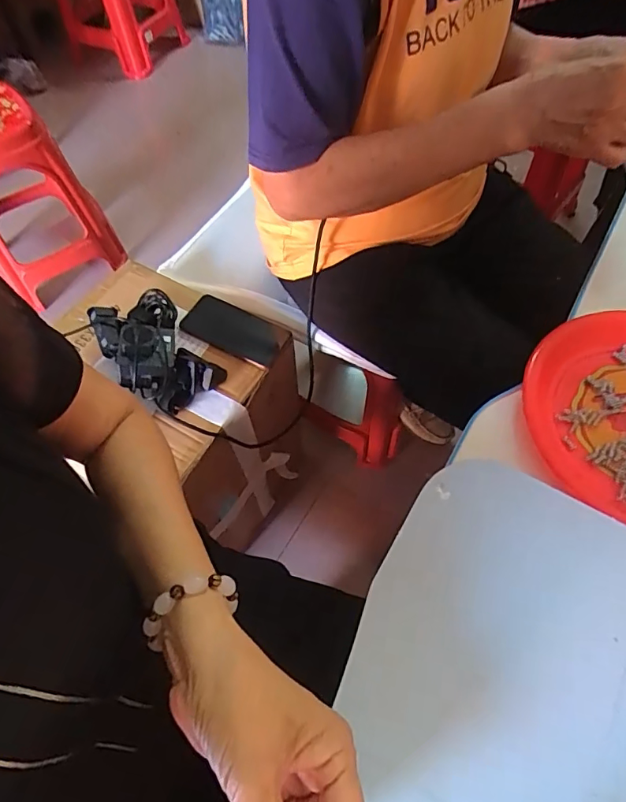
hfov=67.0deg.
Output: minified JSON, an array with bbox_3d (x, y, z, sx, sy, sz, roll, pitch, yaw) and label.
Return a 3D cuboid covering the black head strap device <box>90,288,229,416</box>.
[{"bbox_3d":[-0.226,-0.081,0.672,0.121,0.089,0.195,-33,64,-17],"label":"black head strap device"}]

